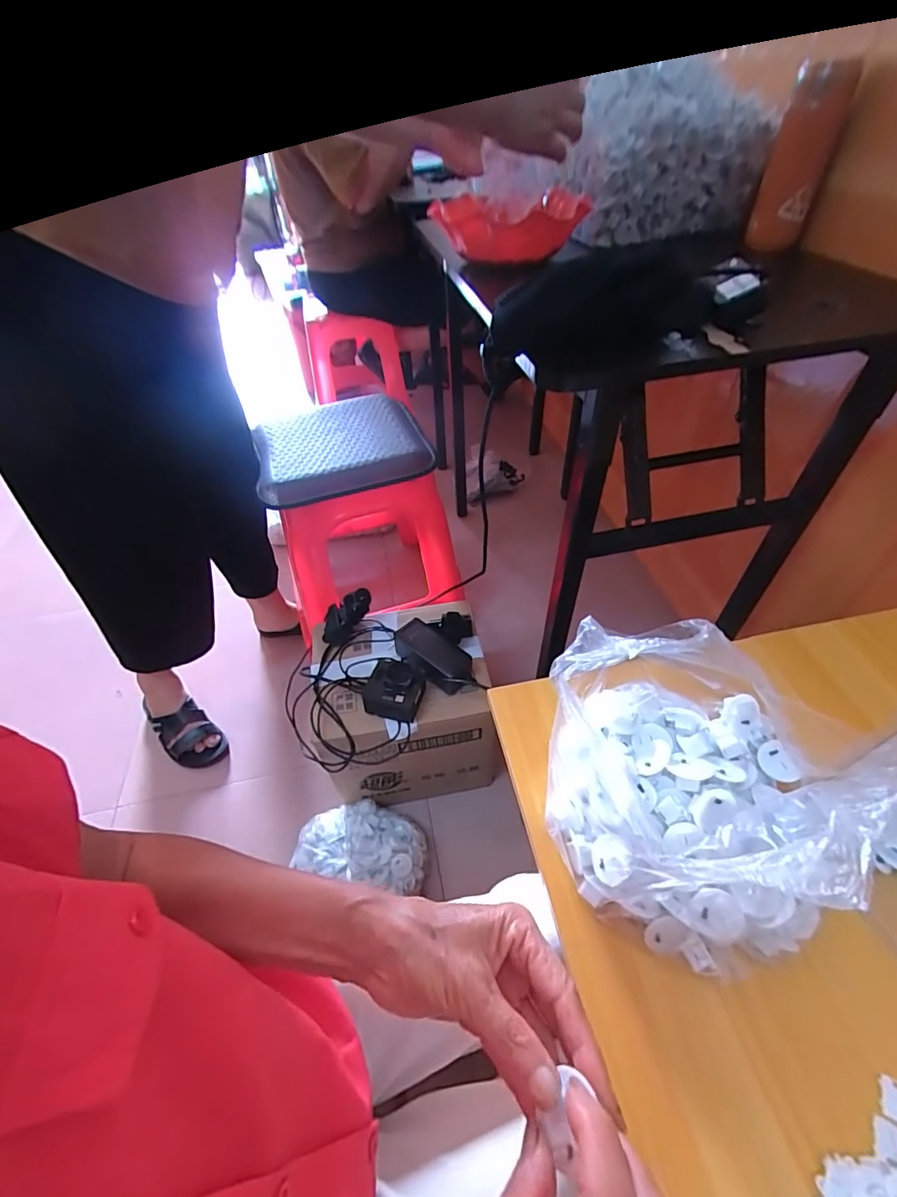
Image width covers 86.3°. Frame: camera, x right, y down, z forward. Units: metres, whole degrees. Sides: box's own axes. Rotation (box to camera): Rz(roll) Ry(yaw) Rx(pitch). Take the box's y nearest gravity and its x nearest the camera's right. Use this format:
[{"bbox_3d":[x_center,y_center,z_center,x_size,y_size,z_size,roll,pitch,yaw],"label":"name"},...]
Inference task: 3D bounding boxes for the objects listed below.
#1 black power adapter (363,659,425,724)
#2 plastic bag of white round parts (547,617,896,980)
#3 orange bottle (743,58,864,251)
[{"bbox_3d":[-0.081,0.137,0.719,0.088,0.055,0.077,6,48,10],"label":"black power adapter"},{"bbox_3d":[0.176,0.137,0.346,0.191,0.150,0.186,2,48,7],"label":"plastic bag of white round parts"},{"bbox_3d":[0.474,-0.588,0.652,0.075,0.185,0.048,21,52,22],"label":"orange bottle"}]

